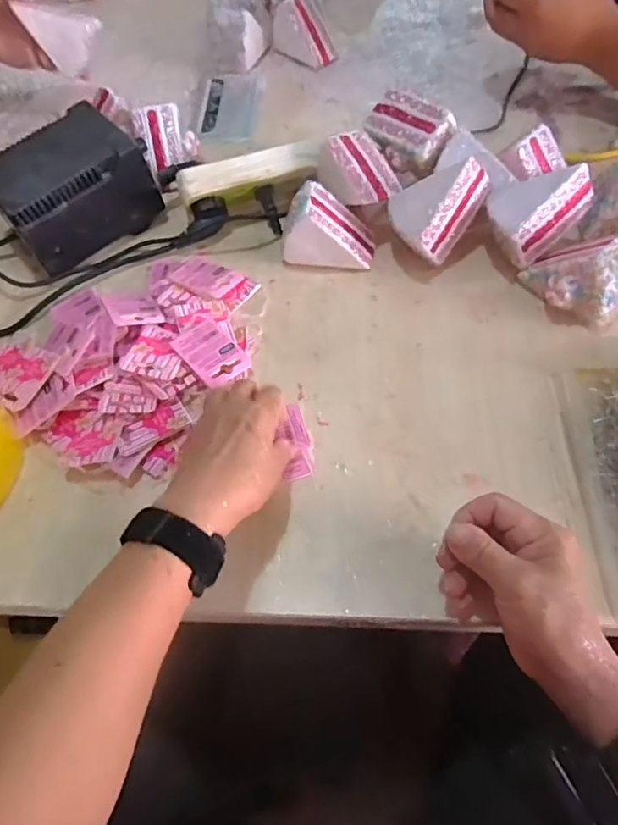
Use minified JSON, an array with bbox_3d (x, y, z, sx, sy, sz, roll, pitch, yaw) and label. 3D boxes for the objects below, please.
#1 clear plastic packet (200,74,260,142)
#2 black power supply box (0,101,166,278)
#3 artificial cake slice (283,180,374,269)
[{"bbox_3d":[-0.097,-0.376,0.716,0.065,0.009,0.125,-1,58,4],"label":"clear plastic packet"},{"bbox_3d":[-0.237,-0.227,0.585,0.144,0.081,0.117,-33,61,-15],"label":"black power supply box"},{"bbox_3d":[0.020,-0.173,0.555,0.082,0.066,0.047,2,58,6],"label":"artificial cake slice"}]

